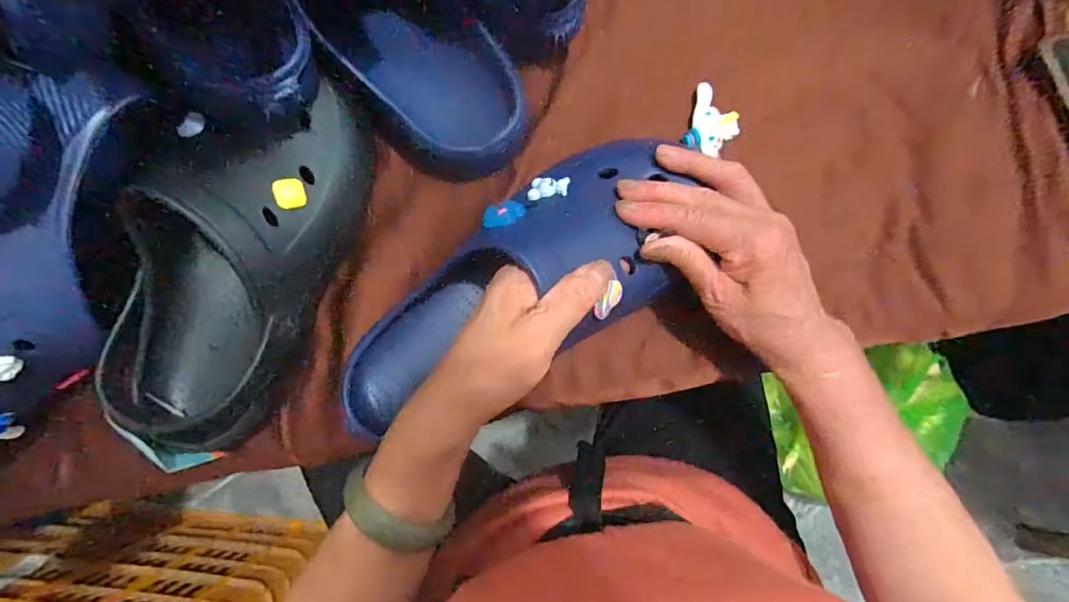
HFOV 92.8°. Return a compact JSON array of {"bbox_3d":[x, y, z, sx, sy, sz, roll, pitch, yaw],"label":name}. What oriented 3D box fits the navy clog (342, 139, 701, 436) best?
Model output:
[{"bbox_3d":[-0.020,-0.006,0.307,0.241,0.077,0.104,-34,80,9],"label":"navy clog"}]

